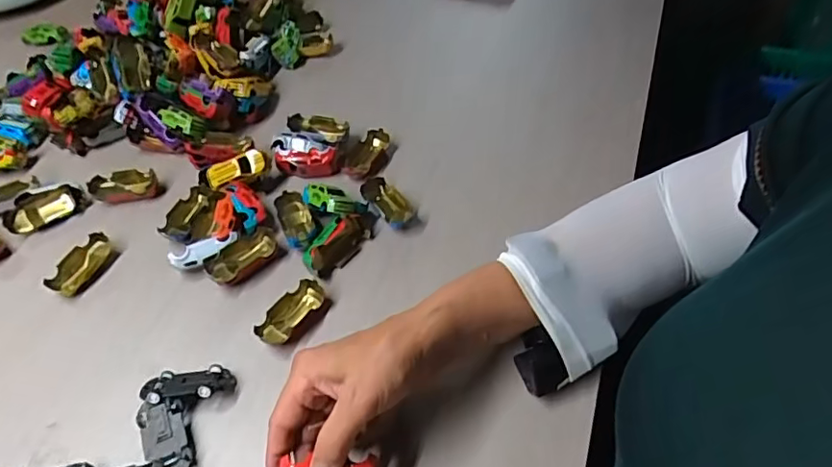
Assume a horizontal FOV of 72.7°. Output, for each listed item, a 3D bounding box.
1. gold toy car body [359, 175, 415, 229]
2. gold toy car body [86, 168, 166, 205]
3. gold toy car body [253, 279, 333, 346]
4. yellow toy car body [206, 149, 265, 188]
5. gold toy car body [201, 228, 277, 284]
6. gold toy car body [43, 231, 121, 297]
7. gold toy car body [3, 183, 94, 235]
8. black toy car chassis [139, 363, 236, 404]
[{"bbox_3d":[-0.025,-0.029,0.539,0.029,0.019,0.064,-31,55,-18],"label":"gold toy car body"},{"bbox_3d":[-0.298,-0.049,0.580,0.075,0.014,0.032,-7,51,0],"label":"gold toy car body"},{"bbox_3d":[-0.102,0.068,0.473,0.035,0.013,0.064,31,60,26],"label":"gold toy car body"},{"bbox_3d":[-0.179,-0.064,0.560,0.061,0.017,0.023,-22,97,-2],"label":"yellow toy car body"},{"bbox_3d":[-0.157,0.022,0.514,0.066,0.020,0.029,-34,56,-20],"label":"gold toy car body"},{"bbox_3d":[-0.313,0.031,0.532,0.032,0.021,0.065,22,57,21],"label":"gold toy car body"},{"bbox_3d":[-0.372,-0.026,0.573,0.078,0.029,0.027,-23,53,-13],"label":"gold toy car body"},{"bbox_3d":[-0.177,0.115,0.436,0.065,0.020,0.031,-3,52,3],"label":"black toy car chassis"}]

